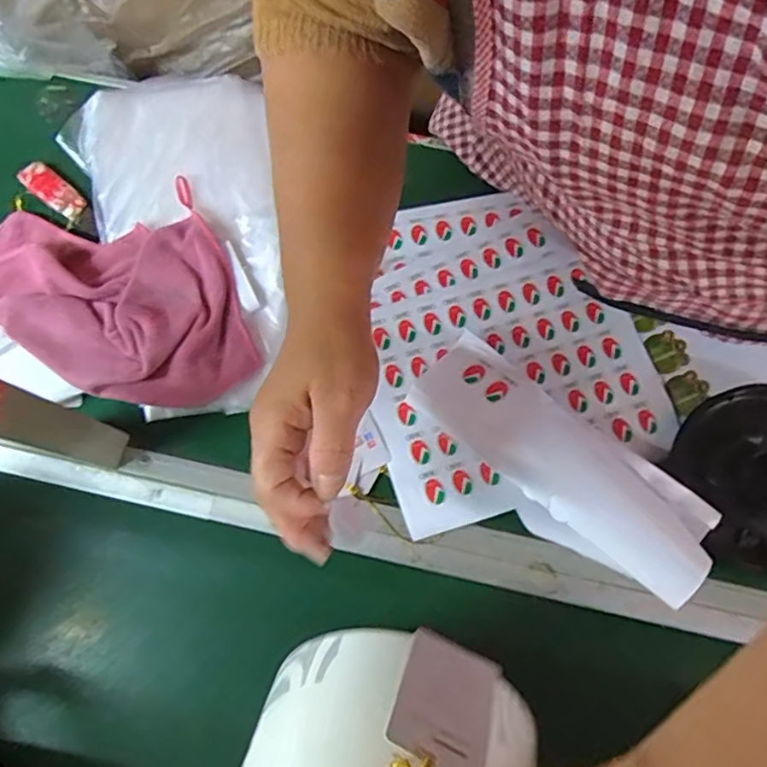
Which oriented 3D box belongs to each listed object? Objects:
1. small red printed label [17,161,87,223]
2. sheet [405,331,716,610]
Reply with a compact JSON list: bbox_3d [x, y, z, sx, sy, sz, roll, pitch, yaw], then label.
[{"bbox_3d":[-0.290,-0.171,0.522,0.063,0.009,0.025,37,79,9],"label":"small red printed label"},{"bbox_3d":[0.122,0.046,0.435,0.223,0.060,0.087,39,79,10],"label":"sheet"}]

